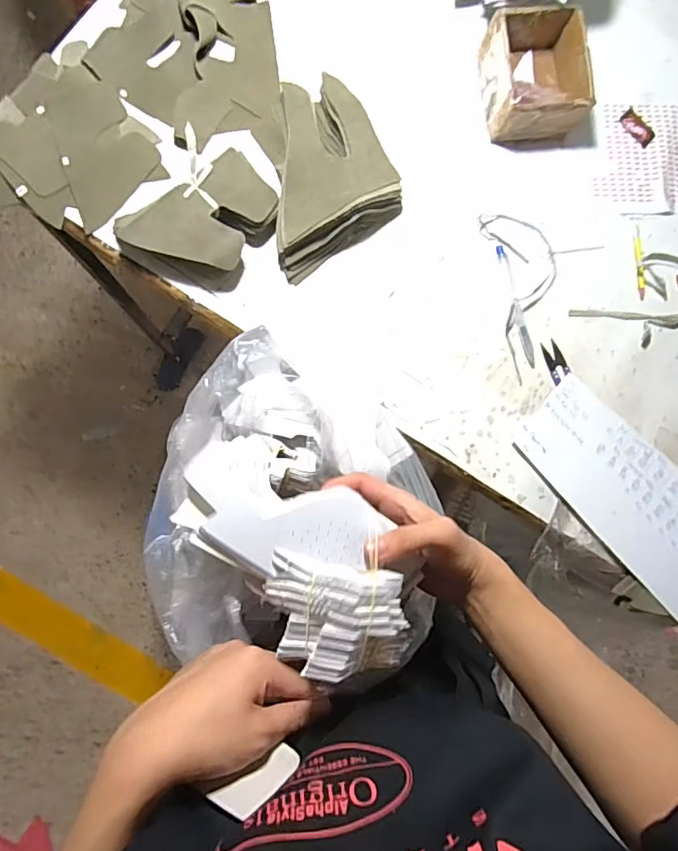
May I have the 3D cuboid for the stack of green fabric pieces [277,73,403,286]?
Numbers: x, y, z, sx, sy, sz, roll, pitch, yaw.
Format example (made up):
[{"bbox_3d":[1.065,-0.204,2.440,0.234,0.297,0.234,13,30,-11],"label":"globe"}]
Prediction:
[{"bbox_3d":[0.002,-0.278,0.571,0.137,0.039,0.227,1,83,-5],"label":"stack of green fabric pieces"}]

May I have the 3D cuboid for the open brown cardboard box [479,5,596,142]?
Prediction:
[{"bbox_3d":[0.231,-0.406,0.597,0.112,0.058,0.131,-6,84,-6],"label":"open brown cardboard box"}]

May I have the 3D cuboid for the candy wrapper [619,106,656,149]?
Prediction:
[{"bbox_3d":[0.376,-0.374,0.638,0.026,0.006,0.048,-43,90,-8],"label":"candy wrapper"}]

